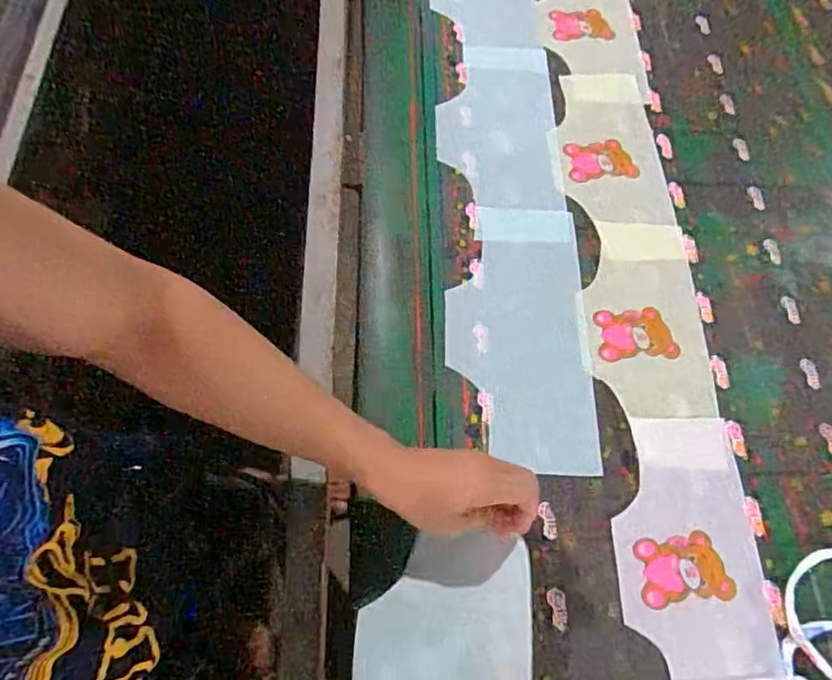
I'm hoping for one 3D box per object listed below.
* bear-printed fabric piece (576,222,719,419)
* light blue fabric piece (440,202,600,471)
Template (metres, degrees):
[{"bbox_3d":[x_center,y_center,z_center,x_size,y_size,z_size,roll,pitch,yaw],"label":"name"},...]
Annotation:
[{"bbox_3d":[0.249,-0.029,0.659,0.135,0.008,0.233,2,66,-3],"label":"bear-printed fabric piece"},{"bbox_3d":[0.110,-0.013,0.649,0.150,0.010,0.310,1,66,-3],"label":"light blue fabric piece"}]

